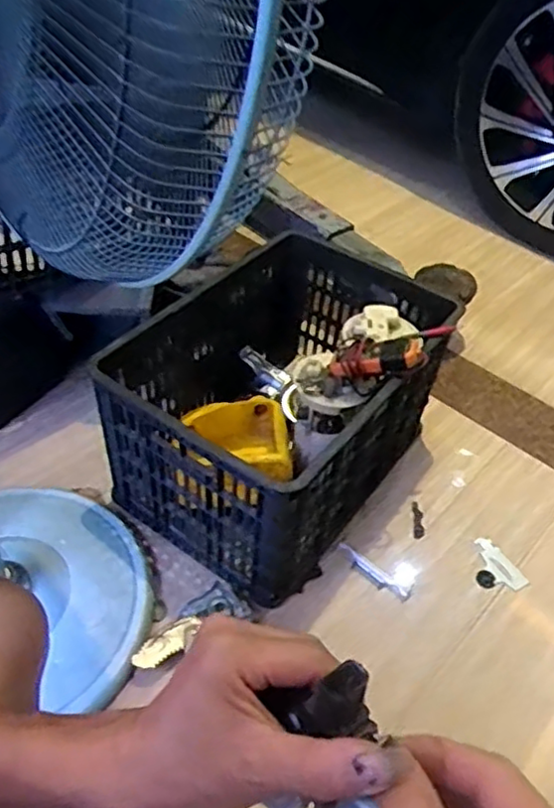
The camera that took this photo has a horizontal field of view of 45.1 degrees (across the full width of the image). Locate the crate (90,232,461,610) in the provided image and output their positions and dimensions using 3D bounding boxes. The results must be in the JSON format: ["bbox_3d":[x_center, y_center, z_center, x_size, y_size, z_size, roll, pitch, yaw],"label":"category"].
[{"bbox_3d":[0.020,-0.004,1.060,0.359,0.311,0.524,33,51,23],"label":"crate"}]

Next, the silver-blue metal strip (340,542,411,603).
[{"bbox_3d":[0.144,0.251,0.998,0.121,0.006,0.029,36,50,17],"label":"silver-blue metal strip"}]

